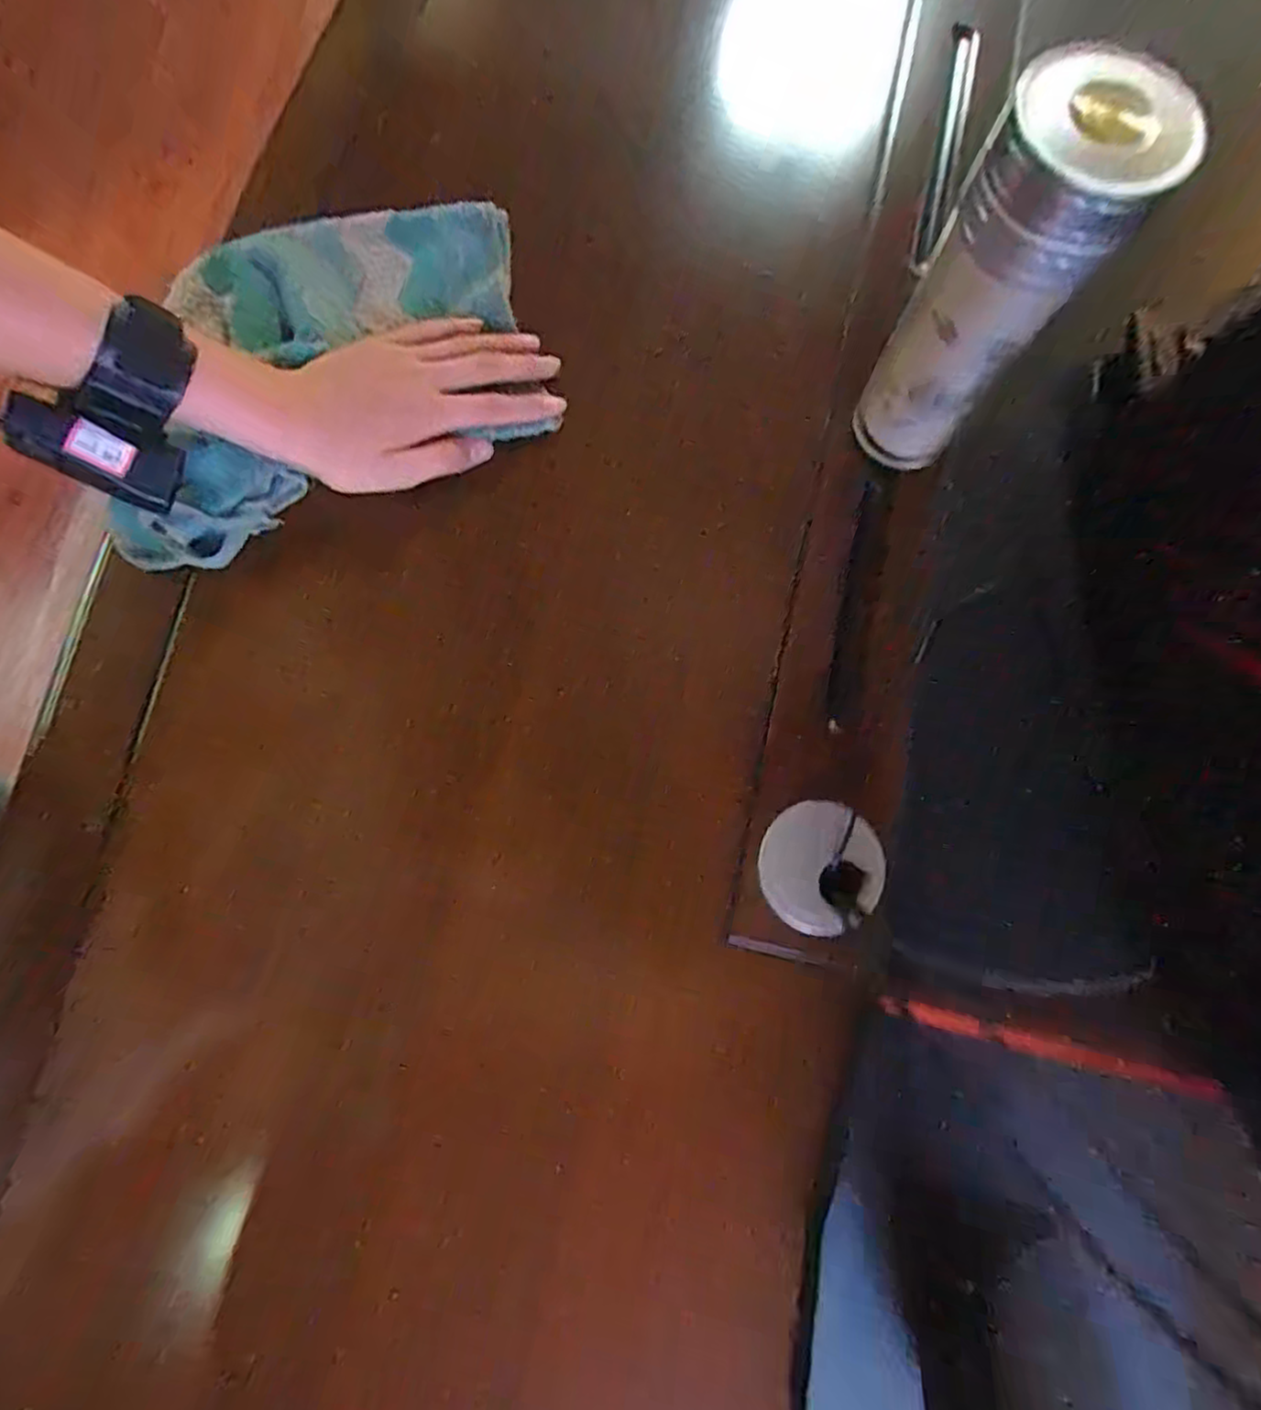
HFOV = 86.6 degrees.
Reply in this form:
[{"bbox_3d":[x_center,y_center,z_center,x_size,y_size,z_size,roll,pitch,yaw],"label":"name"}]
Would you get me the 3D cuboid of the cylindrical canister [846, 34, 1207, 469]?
[{"bbox_3d":[0.173,-0.197,0.329,0.064,0.183,0.056,23,78,4],"label":"cylindrical canister"}]

